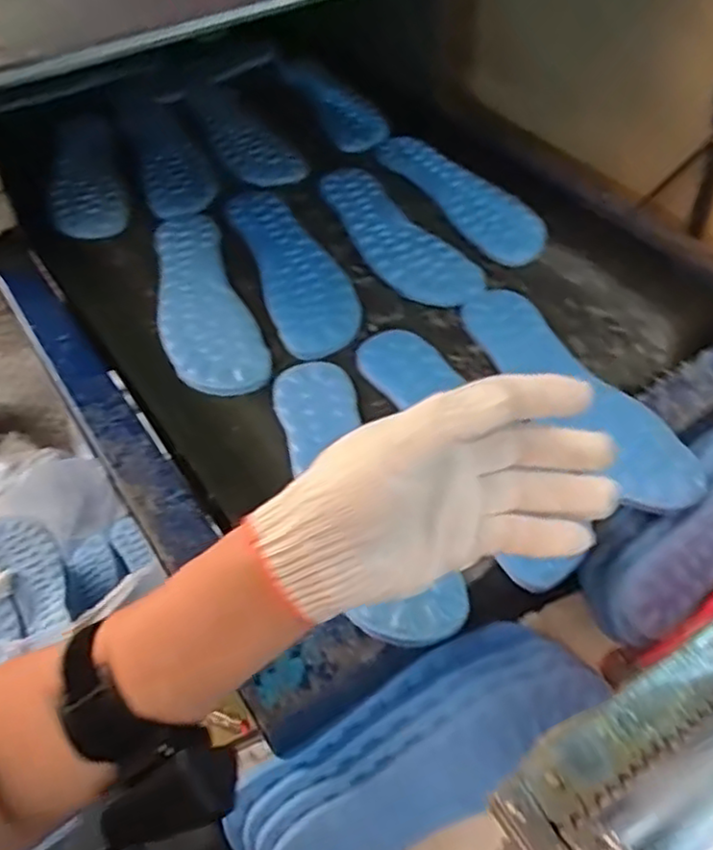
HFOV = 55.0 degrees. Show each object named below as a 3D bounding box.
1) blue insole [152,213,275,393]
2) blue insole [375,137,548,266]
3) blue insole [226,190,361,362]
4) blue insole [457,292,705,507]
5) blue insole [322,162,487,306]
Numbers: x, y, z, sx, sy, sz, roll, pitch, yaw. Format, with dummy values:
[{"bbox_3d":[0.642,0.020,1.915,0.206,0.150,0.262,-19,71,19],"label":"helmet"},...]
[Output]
[{"bbox_3d":[-0.154,-0.127,0.664,0.085,0.010,0.254,-18,53,-11],"label":"blue insole"},{"bbox_3d":[0.111,-0.265,0.773,0.080,0.014,0.263,-26,55,-17],"label":"blue insole"},{"bbox_3d":[-0.063,-0.163,0.698,0.085,0.014,0.258,-17,53,-11],"label":"blue insole"},{"bbox_3d":[0.179,-0.037,0.574,0.080,0.026,0.262,-22,54,-15],"label":"blue insole"},{"bbox_3d":[0.033,-0.202,0.725,0.085,0.017,0.250,-29,56,-19],"label":"blue insole"}]

